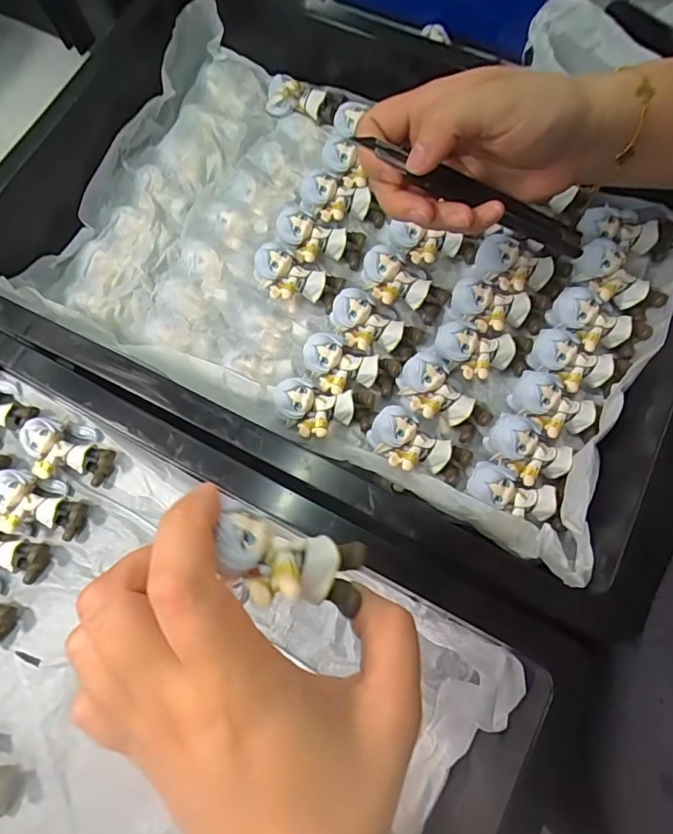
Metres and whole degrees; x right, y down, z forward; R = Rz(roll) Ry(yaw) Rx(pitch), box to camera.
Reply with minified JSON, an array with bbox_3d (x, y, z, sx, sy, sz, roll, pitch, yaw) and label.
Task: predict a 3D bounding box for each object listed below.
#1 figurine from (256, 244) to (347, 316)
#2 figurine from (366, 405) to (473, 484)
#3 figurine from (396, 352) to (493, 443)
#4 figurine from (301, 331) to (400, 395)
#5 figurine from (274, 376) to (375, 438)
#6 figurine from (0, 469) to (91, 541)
[{"bbox_3d":[-0.029,-0.092,0.340,0.060,0.024,0.030,20,71,-12],"label":"figurine"},{"bbox_3d":[0.051,0.021,0.307,0.063,0.021,0.032,26,72,-7],"label":"figurine"},{"bbox_3d":[0.067,-0.011,0.314,0.062,0.025,0.034,38,74,-4],"label":"figurine"},{"bbox_3d":[0.010,-0.031,0.322,0.061,0.028,0.033,8,74,4],"label":"figurine"},{"bbox_3d":[-0.008,-0.004,0.315,0.061,0.025,0.034,8,71,-11],"label":"figurine"},{"bbox_3d":[-0.198,0.058,0.325,0.055,0.026,0.038,6,74,3],"label":"figurine"}]

